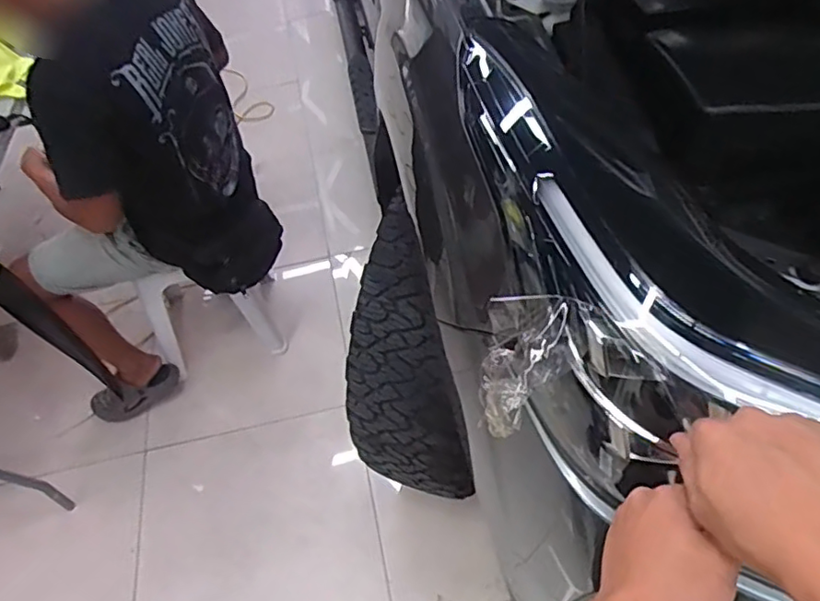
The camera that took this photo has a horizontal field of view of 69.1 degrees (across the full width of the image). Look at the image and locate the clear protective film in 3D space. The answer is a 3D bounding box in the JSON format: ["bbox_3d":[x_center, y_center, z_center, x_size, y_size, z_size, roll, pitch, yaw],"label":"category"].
[{"bbox_3d":[0.096,0.048,0.557,0.096,0.118,0.089,-38,58,-22],"label":"clear protective film"}]

